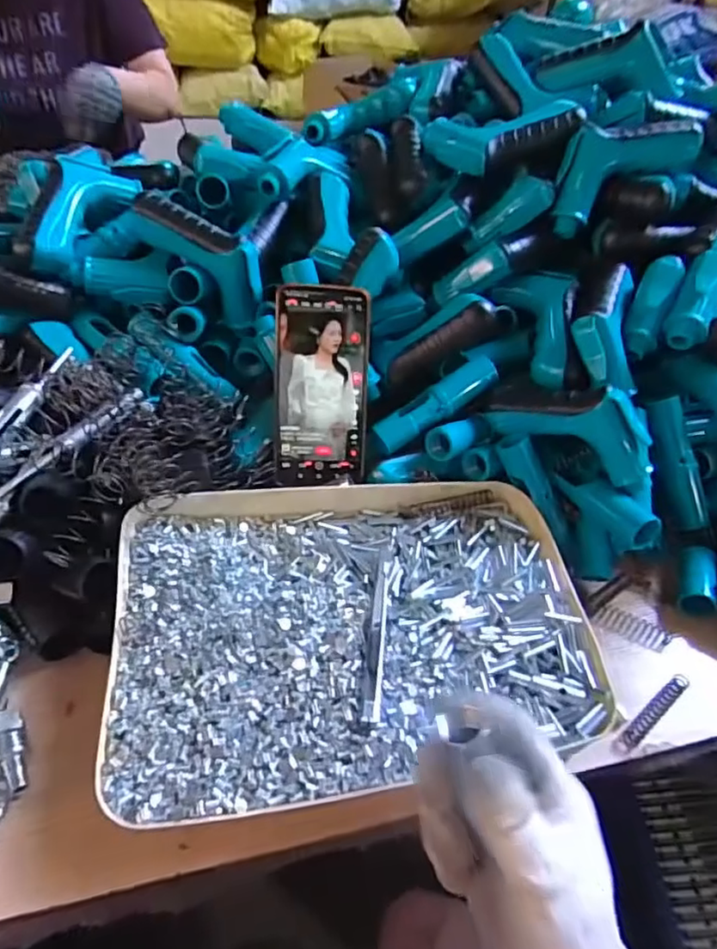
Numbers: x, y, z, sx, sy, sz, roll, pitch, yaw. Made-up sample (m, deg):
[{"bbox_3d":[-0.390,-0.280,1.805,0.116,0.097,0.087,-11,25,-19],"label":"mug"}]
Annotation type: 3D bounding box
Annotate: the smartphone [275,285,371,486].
[{"bbox_3d":[-0.028,-0.073,0.495,0.079,0.161,0.011,-2,6,-16],"label":"smartphone"}]

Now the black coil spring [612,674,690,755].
[{"bbox_3d":[0.213,0.175,0.434,0.089,0.011,0.010,-26,53,-29],"label":"black coil spring"}]

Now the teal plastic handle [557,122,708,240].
[{"bbox_3d":[0.232,-0.272,0.519,0.144,0.066,0.042,-24,49,-2],"label":"teal plastic handle"}]

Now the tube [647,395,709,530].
[{"bbox_3d":[0.276,-0.009,0.513,0.025,0.115,0.018,-20,7,-24],"label":"tube"}]

